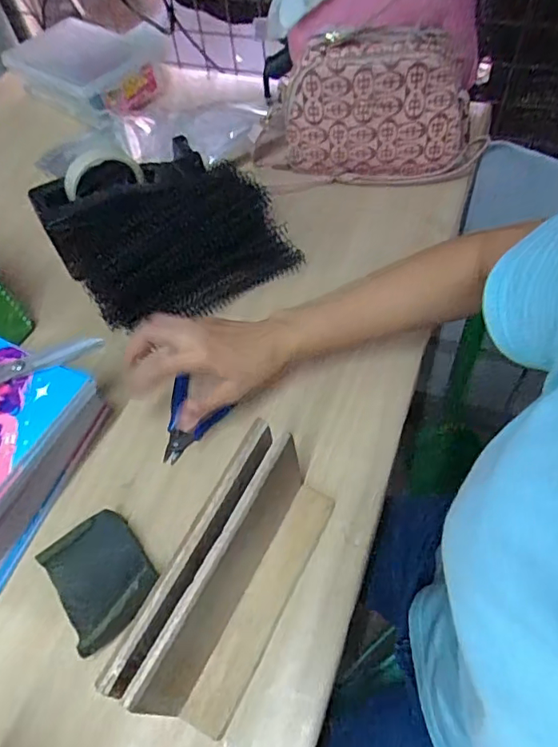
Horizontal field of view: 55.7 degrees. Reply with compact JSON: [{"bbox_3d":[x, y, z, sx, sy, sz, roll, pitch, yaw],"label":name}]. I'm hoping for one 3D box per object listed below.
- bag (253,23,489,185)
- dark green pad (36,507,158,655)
[{"bbox_3d":[0.110,-0.330,0.663,0.286,0.150,0.089,-1,57,4],"label":"bag"},{"bbox_3d":[-0.141,0.162,0.422,0.070,0.017,0.091,-39,60,-8],"label":"dark green pad"}]

